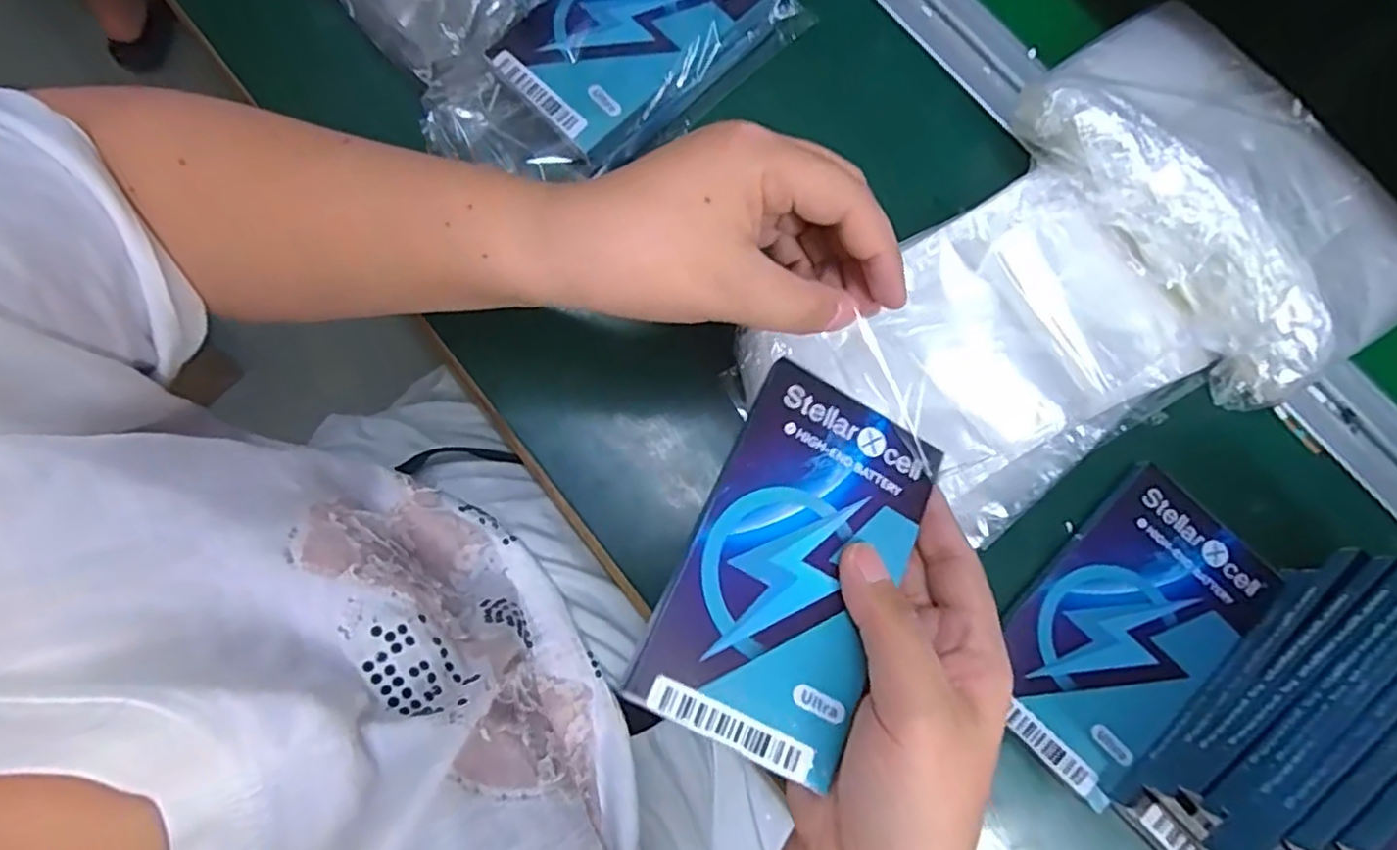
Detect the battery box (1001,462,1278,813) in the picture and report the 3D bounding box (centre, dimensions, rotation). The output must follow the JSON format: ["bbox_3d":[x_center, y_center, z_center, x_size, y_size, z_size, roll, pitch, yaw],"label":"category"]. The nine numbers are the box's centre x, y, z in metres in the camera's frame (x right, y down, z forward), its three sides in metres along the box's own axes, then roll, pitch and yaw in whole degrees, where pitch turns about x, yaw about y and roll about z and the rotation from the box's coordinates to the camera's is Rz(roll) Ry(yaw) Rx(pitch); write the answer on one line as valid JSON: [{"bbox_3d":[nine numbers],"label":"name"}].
[{"bbox_3d":[0.187,0.090,0.306,0.074,0.012,0.133,42,81,8],"label":"battery box"}]

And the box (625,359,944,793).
[{"bbox_3d":[0.036,0.048,0.245,0.075,0.004,0.131,30,69,-7],"label":"box"}]

